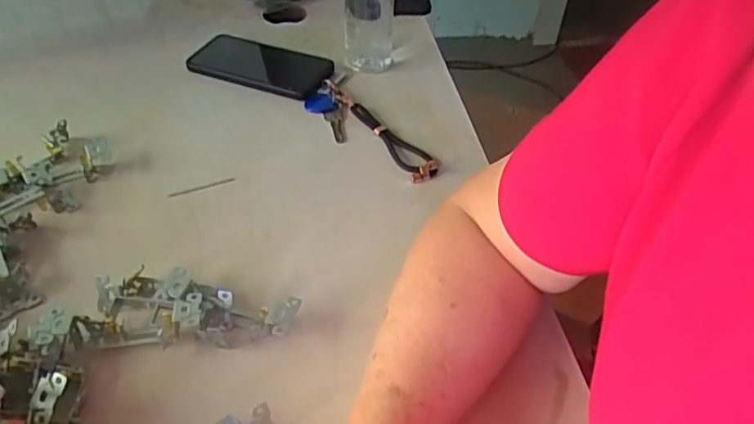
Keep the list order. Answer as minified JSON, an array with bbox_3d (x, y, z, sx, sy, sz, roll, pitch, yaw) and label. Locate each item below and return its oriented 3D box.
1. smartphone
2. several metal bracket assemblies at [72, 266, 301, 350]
[{"bbox_3d":[-0.137,-0.179,0.675,0.164,0.012,0.097,17,47,13],"label":"smartphone"},{"bbox_3d":[-0.138,0.070,0.419,0.150,0.029,0.060,-1,45,-4],"label":"several metal bracket assemblies"}]

